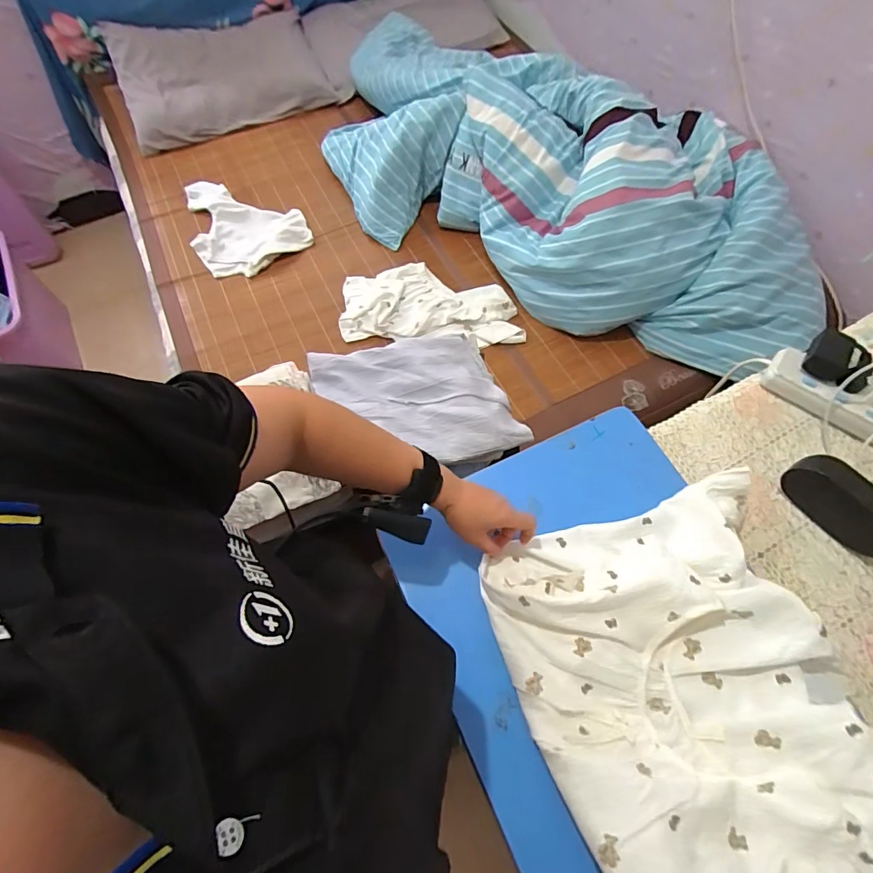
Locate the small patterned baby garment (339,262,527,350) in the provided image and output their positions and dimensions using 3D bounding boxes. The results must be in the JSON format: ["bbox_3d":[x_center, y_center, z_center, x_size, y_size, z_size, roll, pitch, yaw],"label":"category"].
[{"bbox_3d":[-0.016,-0.350,1.164,0.483,0.032,0.264,6,66,5],"label":"small patterned baby garment"}]

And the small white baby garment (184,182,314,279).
[{"bbox_3d":[-0.596,-0.655,1.335,0.308,0.033,0.443,-33,69,-12],"label":"small white baby garment"}]

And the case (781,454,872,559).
[{"bbox_3d":[0.509,0.086,0.556,0.055,0.067,0.136,-38,70,-14],"label":"case"}]

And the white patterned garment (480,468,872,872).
[{"bbox_3d":[0.268,0.262,0.433,0.330,0.119,0.401,-20,66,-6],"label":"white patterned garment"}]

